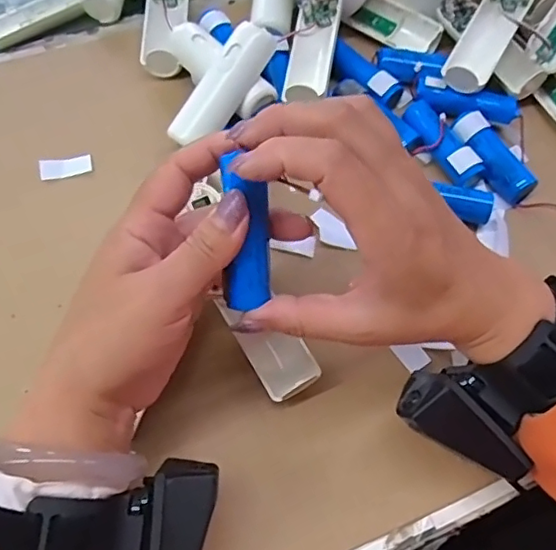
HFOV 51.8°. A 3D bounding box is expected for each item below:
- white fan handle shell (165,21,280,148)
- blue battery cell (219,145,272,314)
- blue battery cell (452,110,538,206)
[{"bbox_3d":[-0.038,-0.128,0.390,0.027,0.018,0.093,37,90,16],"label":"white fan handle shell"},{"bbox_3d":[-0.014,-0.017,0.264,0.021,0.065,0.017,0,19,-1],"label":"blue battery cell"},{"bbox_3d":[0.151,-0.084,0.406,0.023,0.018,0.073,-28,67,-13],"label":"blue battery cell"}]

